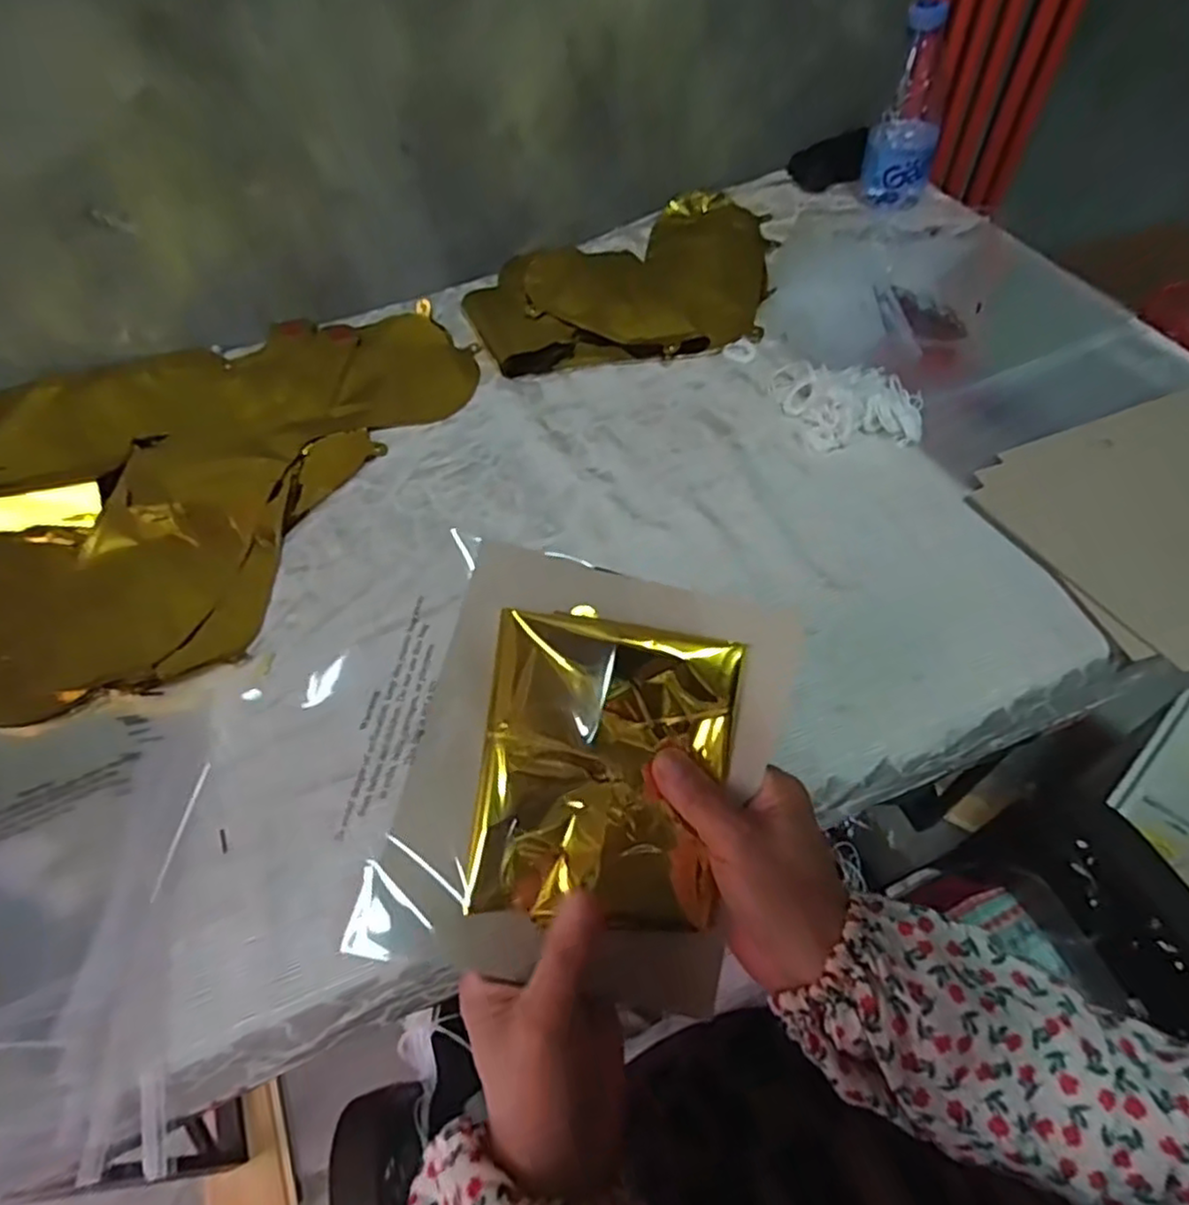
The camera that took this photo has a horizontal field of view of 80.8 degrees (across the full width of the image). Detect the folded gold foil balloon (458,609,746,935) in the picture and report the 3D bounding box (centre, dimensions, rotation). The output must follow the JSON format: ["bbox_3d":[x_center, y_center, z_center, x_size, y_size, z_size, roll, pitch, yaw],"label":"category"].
[{"bbox_3d":[0.007,0.075,0.328,0.112,0.016,0.137,7,76,-6],"label":"folded gold foil balloon"}]

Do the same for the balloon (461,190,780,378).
[{"bbox_3d":[0.028,-0.326,0.688,0.277,0.025,0.272,2,56,6],"label":"balloon"}]

